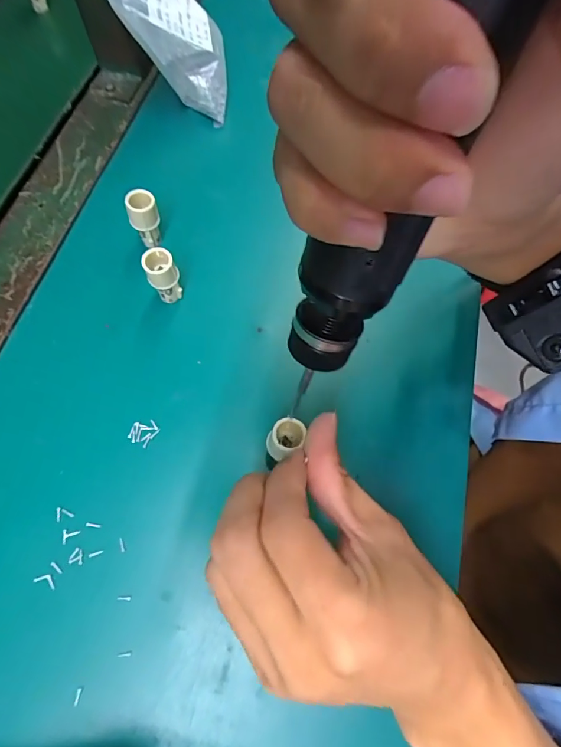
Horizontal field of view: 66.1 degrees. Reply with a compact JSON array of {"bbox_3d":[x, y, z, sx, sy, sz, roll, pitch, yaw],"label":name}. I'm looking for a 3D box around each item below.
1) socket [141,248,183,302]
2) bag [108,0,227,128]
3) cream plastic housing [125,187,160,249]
[{"bbox_3d":[-0.077,-0.062,0.284,0.019,0.042,0.017,-22,69,-10],"label":"socket"},{"bbox_3d":[-0.087,-0.279,0.347,0.126,0.041,0.097,28,64,-41],"label":"bag"},{"bbox_3d":[-0.094,-0.106,0.302,0.020,0.041,0.017,-19,69,-9],"label":"cream plastic housing"}]

